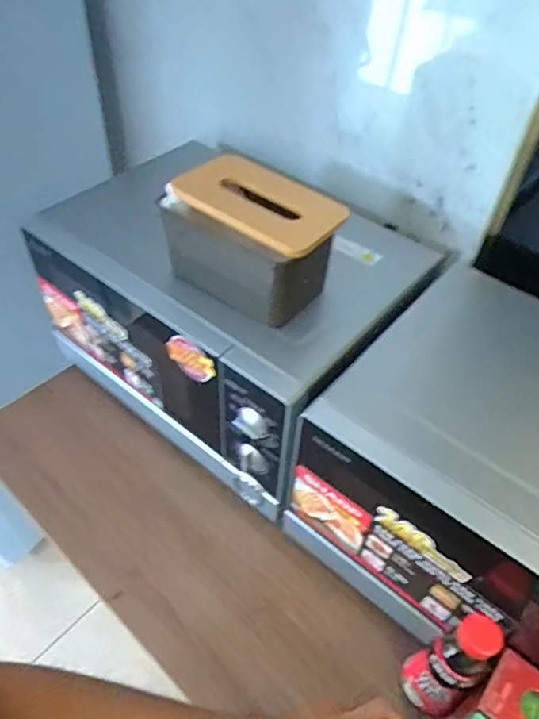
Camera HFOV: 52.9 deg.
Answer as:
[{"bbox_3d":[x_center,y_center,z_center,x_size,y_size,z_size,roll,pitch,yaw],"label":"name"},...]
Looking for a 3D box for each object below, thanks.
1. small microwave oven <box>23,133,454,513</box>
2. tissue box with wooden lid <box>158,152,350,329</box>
[{"bbox_3d":[-0.053,-0.082,0.755,0.410,0.235,0.324,32,53,23],"label":"small microwave oven"},{"bbox_3d":[-0.015,-0.137,0.608,0.164,0.112,0.119,34,54,24],"label":"tissue box with wooden lid"}]

